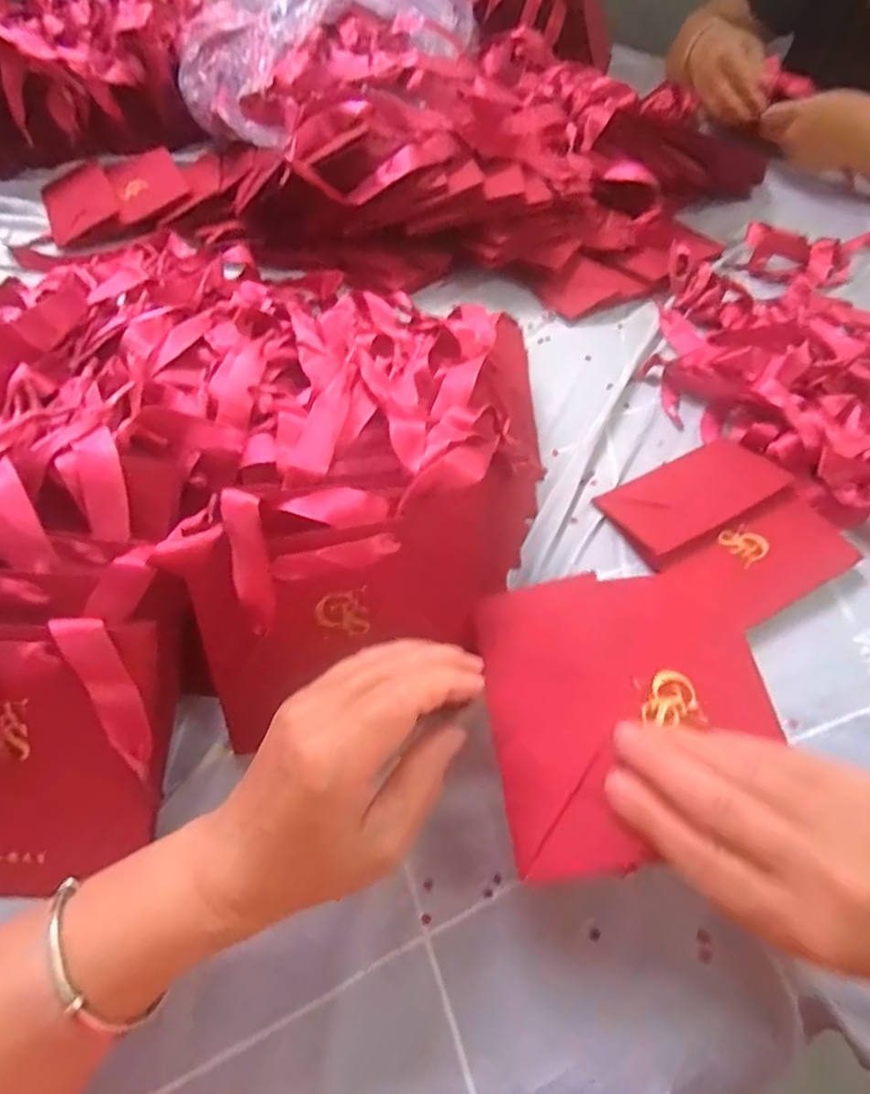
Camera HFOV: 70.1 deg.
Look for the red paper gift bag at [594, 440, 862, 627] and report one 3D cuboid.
[{"bbox_3d":[0.192,-0.039,0.457,0.134,0.015,0.069,-25,62,-19],"label":"red paper gift bag"}]

